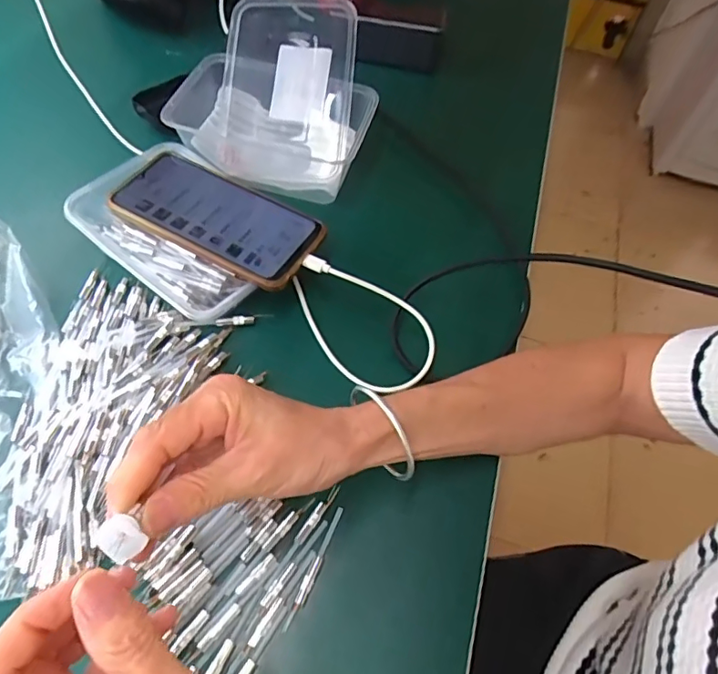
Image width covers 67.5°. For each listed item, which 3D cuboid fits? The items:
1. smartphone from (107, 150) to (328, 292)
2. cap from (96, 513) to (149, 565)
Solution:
[{"bbox_3d":[-0.114,-0.097,0.427,0.167,0.009,0.077,28,58,11],"label":"smartphone"},{"bbox_3d":[-0.098,0.084,0.221,0.016,0.010,0.016,2,57,-4],"label":"cap"}]

